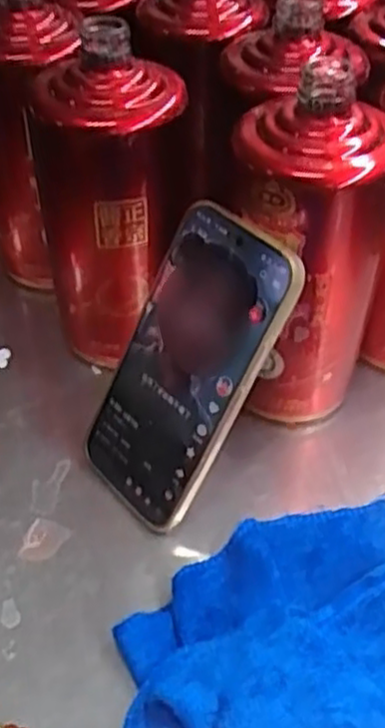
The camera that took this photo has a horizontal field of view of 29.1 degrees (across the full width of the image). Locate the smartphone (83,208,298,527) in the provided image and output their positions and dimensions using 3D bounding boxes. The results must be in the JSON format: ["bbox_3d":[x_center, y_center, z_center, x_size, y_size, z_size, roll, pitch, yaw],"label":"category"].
[{"bbox_3d":[-0.006,0.005,0.371,0.075,0.160,0.008,41,27,27],"label":"smartphone"}]

